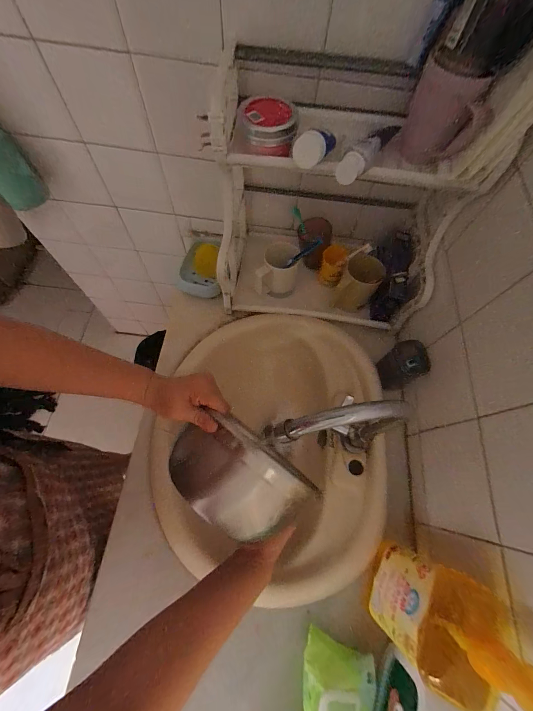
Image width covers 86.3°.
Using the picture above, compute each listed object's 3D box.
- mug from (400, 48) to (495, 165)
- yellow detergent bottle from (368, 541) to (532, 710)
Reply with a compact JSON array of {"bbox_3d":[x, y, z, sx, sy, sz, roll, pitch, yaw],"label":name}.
[{"bbox_3d":[0.241,-0.322,0.388,0.094,0.099,0.070,22,67,6],"label":"mug"},{"bbox_3d":[0.203,0.314,0.339,0.070,0.229,0.116,22,67,6],"label":"yellow detergent bottle"}]

